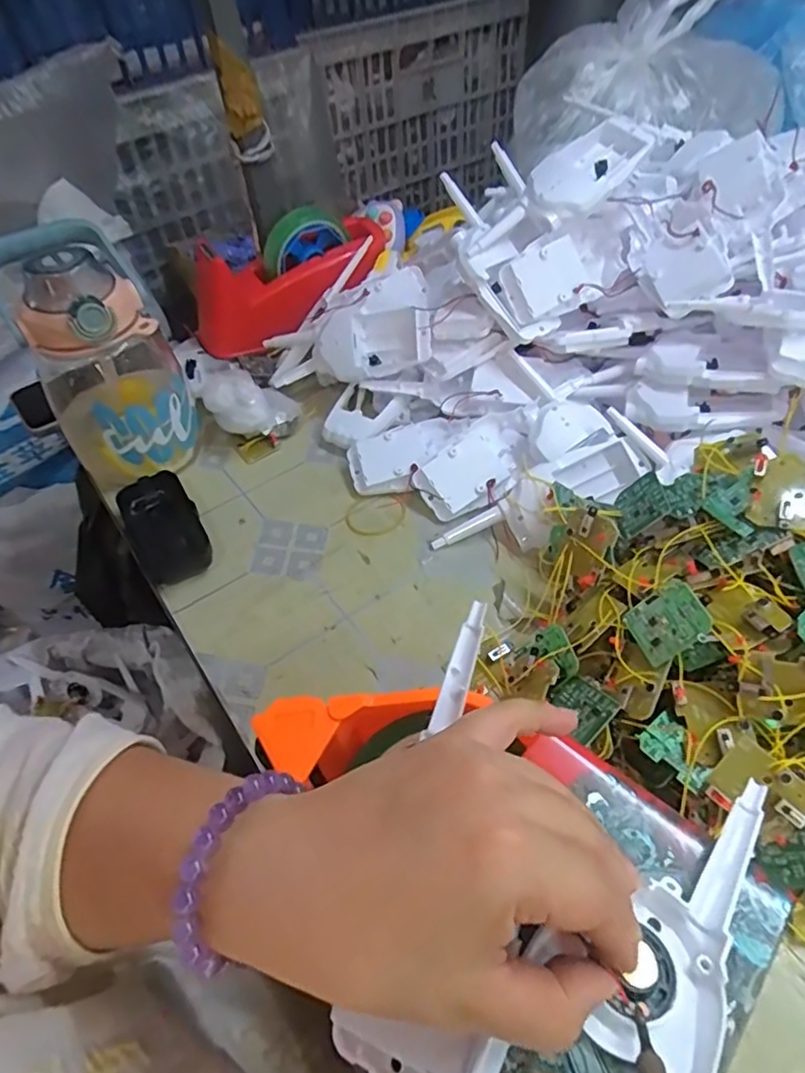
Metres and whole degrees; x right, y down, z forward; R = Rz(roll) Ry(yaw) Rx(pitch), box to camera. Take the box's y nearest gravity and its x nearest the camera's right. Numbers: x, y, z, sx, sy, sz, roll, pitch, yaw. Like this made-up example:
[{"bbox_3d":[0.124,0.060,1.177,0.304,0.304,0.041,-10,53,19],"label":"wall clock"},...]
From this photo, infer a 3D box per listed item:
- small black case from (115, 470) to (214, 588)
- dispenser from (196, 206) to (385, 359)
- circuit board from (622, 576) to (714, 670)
[{"bbox_3d":[-0.192,-0.006,0.483,0.055,0.026,0.109,-25,51,-16],"label":"small black case"},{"bbox_3d":[-0.114,-0.261,0.588,0.217,0.111,0.087,-33,52,0],"label":"dispenser"},{"bbox_3d":[0.144,0.046,0.327,0.004,0.042,0.036,12,41,-39],"label":"circuit board"}]

